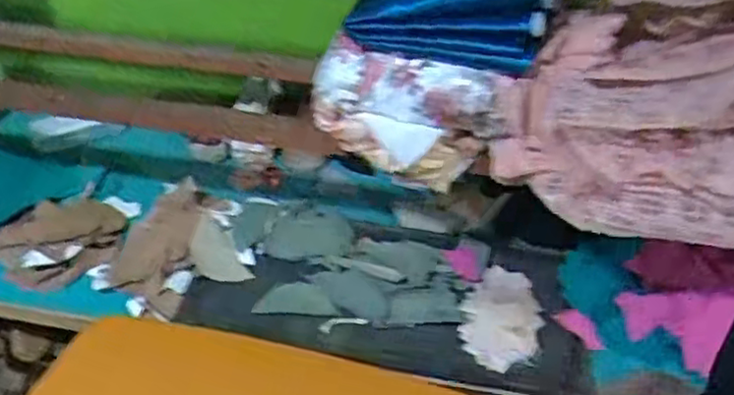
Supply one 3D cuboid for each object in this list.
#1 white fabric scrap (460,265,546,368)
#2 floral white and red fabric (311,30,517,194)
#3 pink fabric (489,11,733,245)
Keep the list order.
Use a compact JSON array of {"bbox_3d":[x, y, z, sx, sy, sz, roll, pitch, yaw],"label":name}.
[{"bbox_3d":[0.177,0.151,0.898,0.098,0.010,0.155,16,44,16],"label":"white fabric scrap"},{"bbox_3d":[0.045,-0.088,0.748,0.203,0.133,0.063,10,42,10],"label":"floral white and red fabric"},{"bbox_3d":[0.294,-0.076,0.650,0.319,0.206,0.110,14,43,14],"label":"pink fabric"}]

